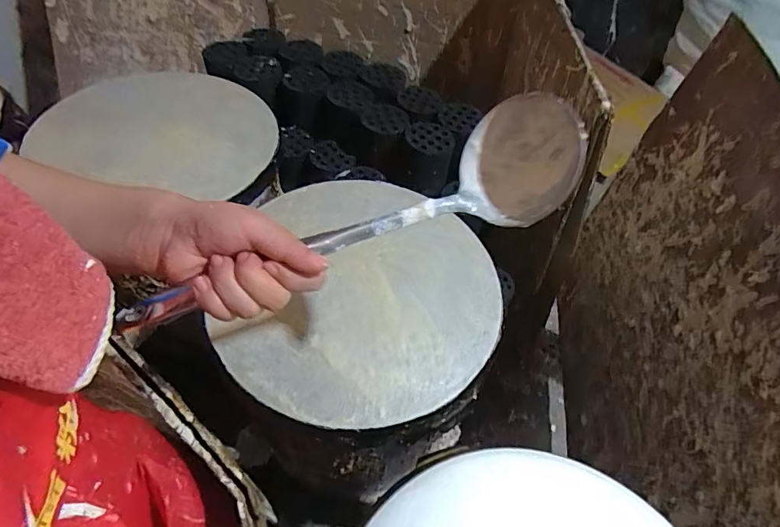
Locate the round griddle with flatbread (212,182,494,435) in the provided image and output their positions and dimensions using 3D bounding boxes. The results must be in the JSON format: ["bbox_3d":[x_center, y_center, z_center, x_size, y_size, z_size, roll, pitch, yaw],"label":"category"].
[{"bbox_3d":[-0.027,0.034,0.622,0.333,0.063,0.361,3,53,-3],"label":"round griddle with flatbread"}]

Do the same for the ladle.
[{"bbox_3d":[-0.027,-0.028,0.326,0.325,0.066,0.085,-22,58,-8],"label":"ladle"}]

